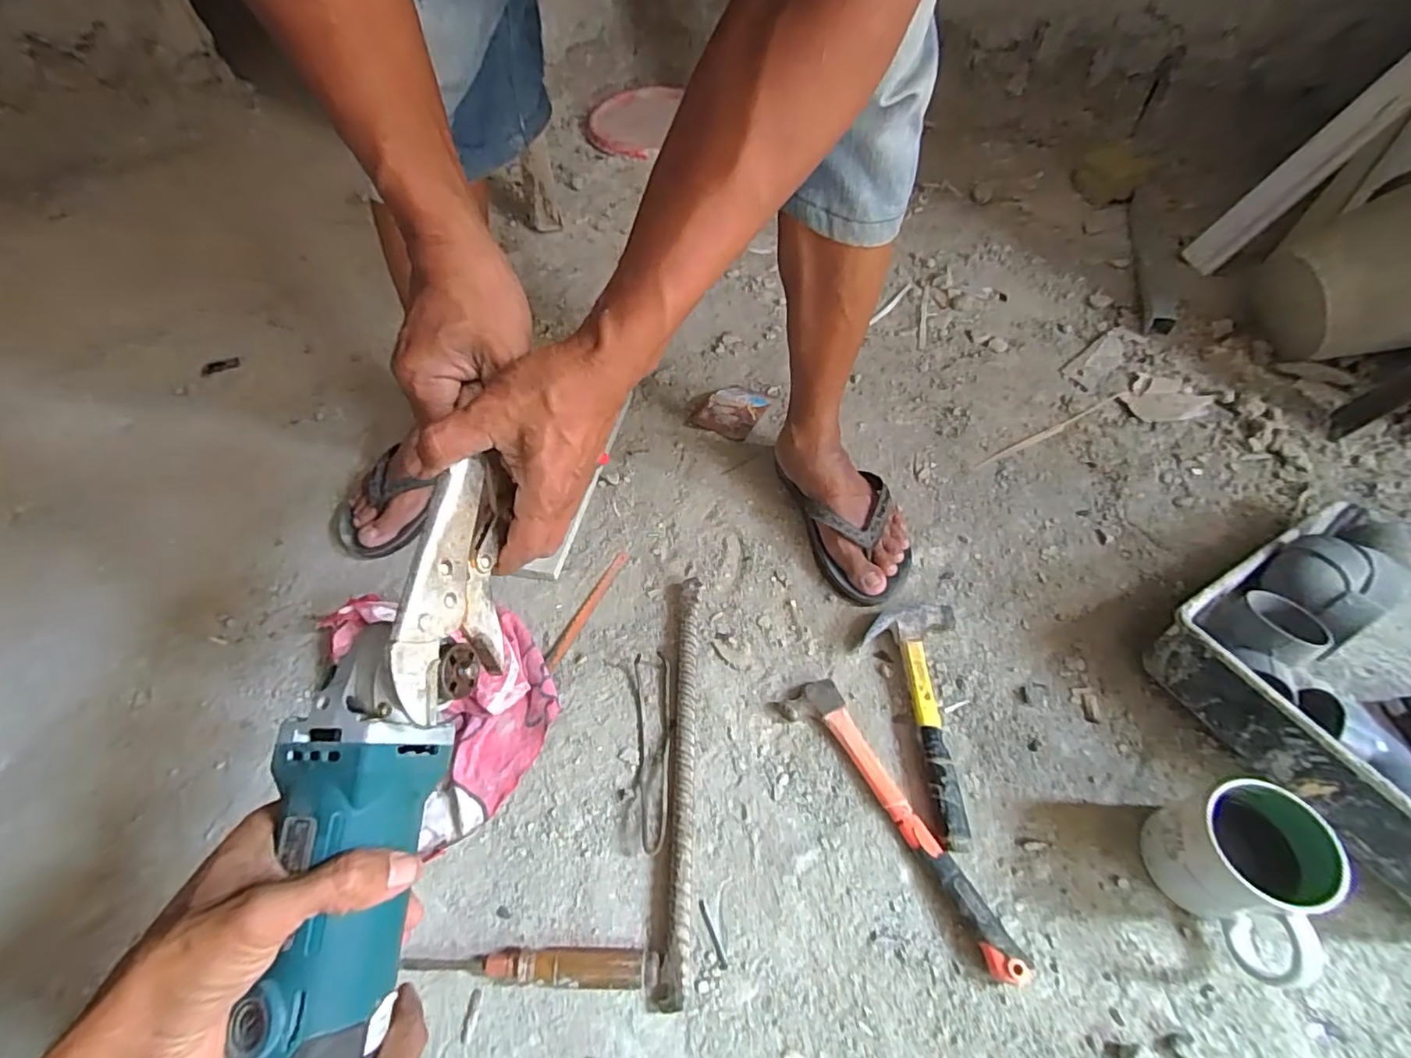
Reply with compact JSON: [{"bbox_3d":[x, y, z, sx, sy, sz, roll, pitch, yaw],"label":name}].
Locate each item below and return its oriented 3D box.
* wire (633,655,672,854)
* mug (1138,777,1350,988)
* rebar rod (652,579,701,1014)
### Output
[{"bbox_3d":[-0.047,0.195,0.552,0.035,0.010,0.180,-6,52,-1],"label":"wire"},{"bbox_3d":[0.388,0.247,0.434,0.076,0.104,0.103,-24,54,-15],"label":"mug"},{"bbox_3d":[-0.020,0.204,0.541,0.024,0.027,0.352,0,52,3],"label":"rebar rod"}]

